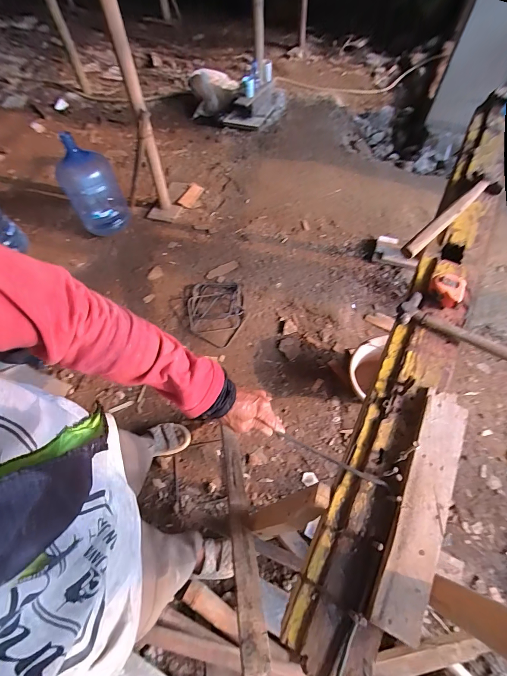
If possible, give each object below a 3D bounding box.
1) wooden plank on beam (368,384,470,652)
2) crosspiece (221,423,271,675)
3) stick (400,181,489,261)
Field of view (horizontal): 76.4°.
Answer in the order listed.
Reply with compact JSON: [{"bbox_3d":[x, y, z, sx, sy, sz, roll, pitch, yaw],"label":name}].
[{"bbox_3d":[0.240,0.221,0.451,0.061,0.017,0.325,23,66,13],"label":"wooden plank on beam"},{"bbox_3d":[-0.042,0.494,0.888,0.063,0.029,0.689,-12,27,-4],"label":"crosspiece"},{"bbox_3d":[0.420,-0.263,0.689,0.302,0.023,0.027,-40,68,-17],"label":"stick"}]

